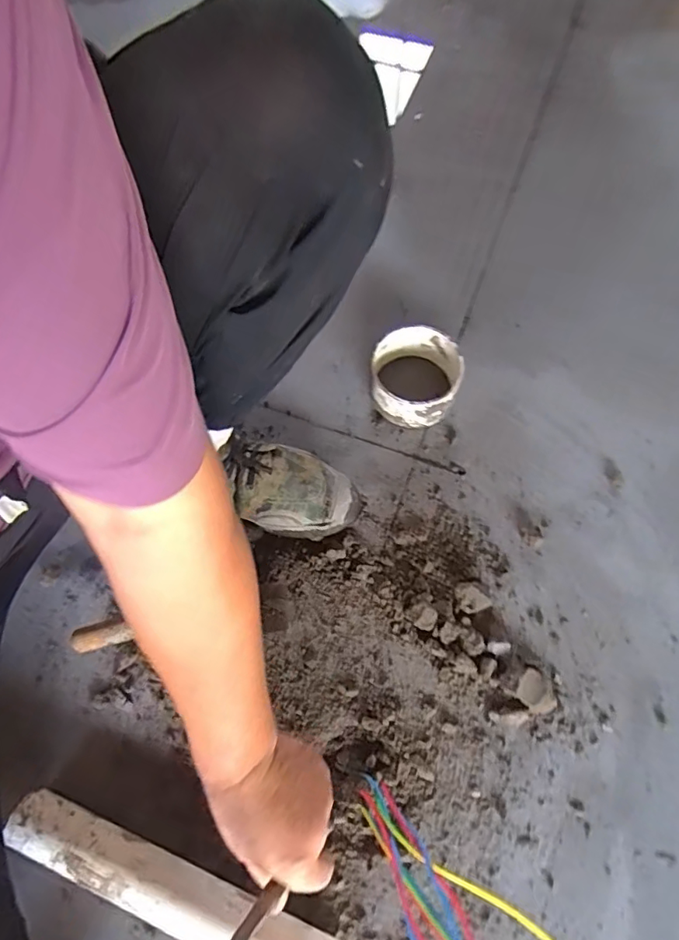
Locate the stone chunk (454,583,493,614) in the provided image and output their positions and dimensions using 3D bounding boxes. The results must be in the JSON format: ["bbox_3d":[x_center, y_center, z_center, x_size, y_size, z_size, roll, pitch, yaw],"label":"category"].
[{"bbox_3d":[0.147,0.143,0.585,0.030,0.023,0.034,-25,72,-8],"label":"stone chunk"}]

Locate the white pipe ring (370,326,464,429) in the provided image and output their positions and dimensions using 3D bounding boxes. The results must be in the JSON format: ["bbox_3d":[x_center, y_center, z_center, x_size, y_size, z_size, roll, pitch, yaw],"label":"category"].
[{"bbox_3d":[0.094,-0.115,0.657,0.107,0.080,0.108,0,70,1],"label":"white pipe ring"}]

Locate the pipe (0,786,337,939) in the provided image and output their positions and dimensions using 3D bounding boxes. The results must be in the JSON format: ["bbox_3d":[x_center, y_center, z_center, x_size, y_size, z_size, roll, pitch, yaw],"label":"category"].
[{"bbox_3d":[-0.164,0.400,0.495,0.333,0.056,0.054,20,72,8],"label":"pipe"}]

